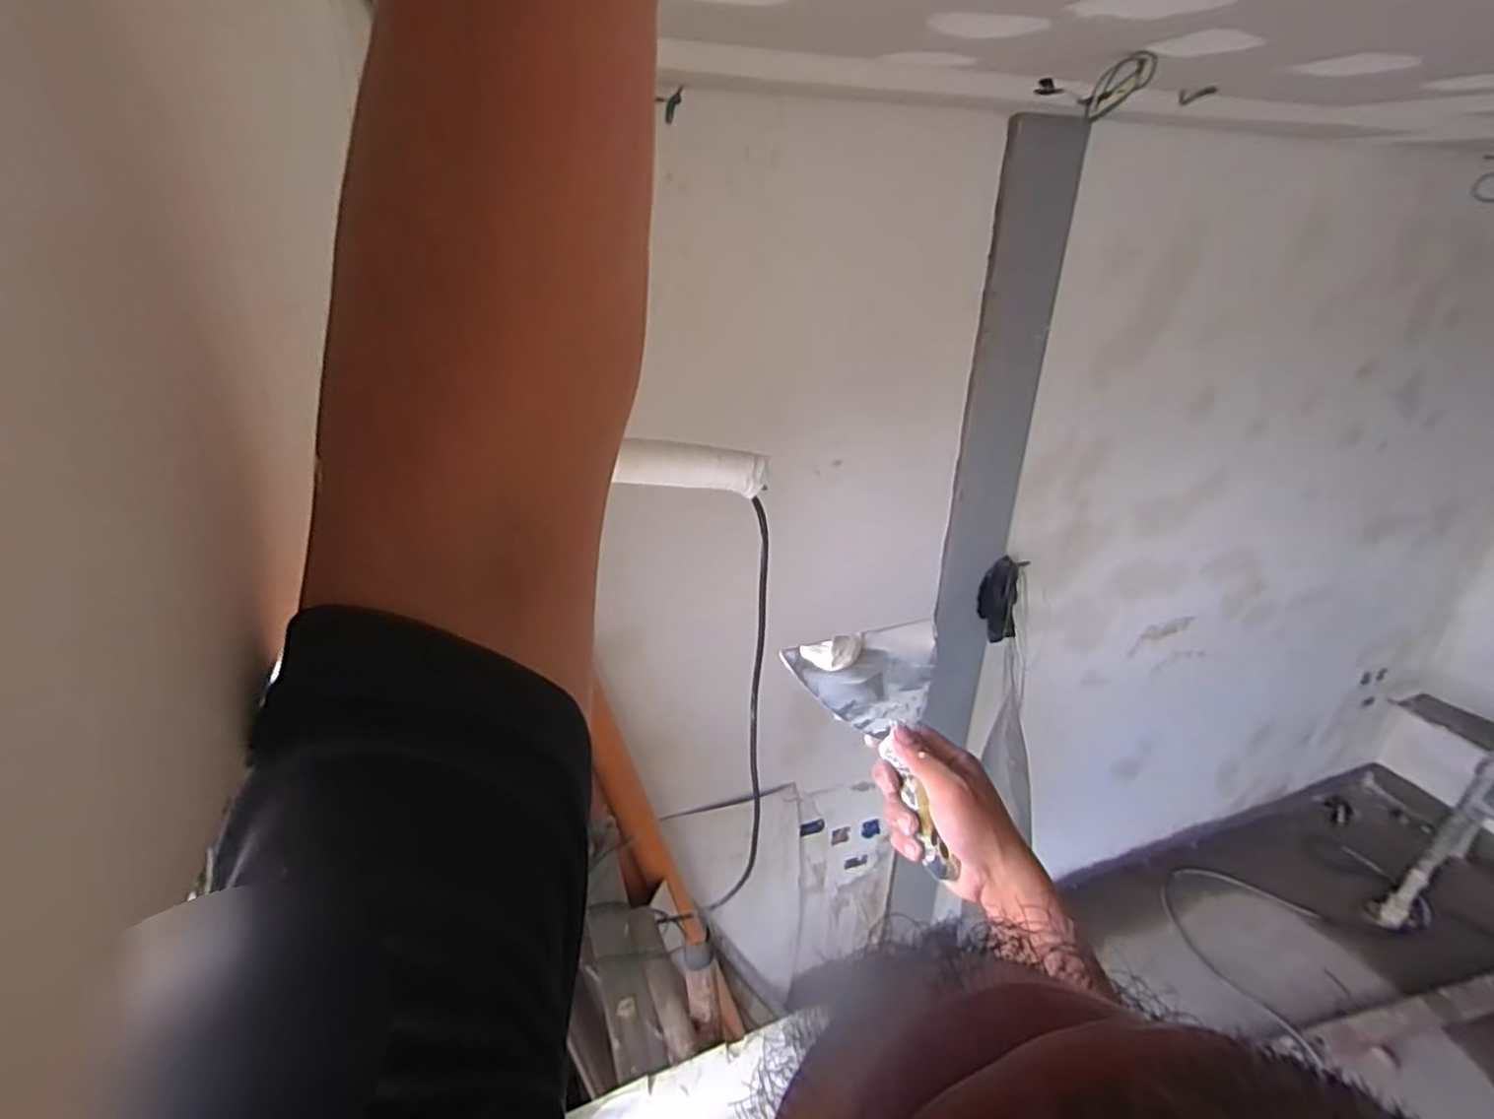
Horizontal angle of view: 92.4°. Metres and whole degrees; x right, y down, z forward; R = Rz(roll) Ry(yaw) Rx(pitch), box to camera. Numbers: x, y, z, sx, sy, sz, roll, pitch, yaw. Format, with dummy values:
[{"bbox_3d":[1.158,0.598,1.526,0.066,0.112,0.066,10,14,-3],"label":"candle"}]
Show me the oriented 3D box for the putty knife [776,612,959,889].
[{"bbox_3d":[0.128,0.148,0.588,0.129,0.017,0.200,-14,63,-17],"label":"putty knife"}]

